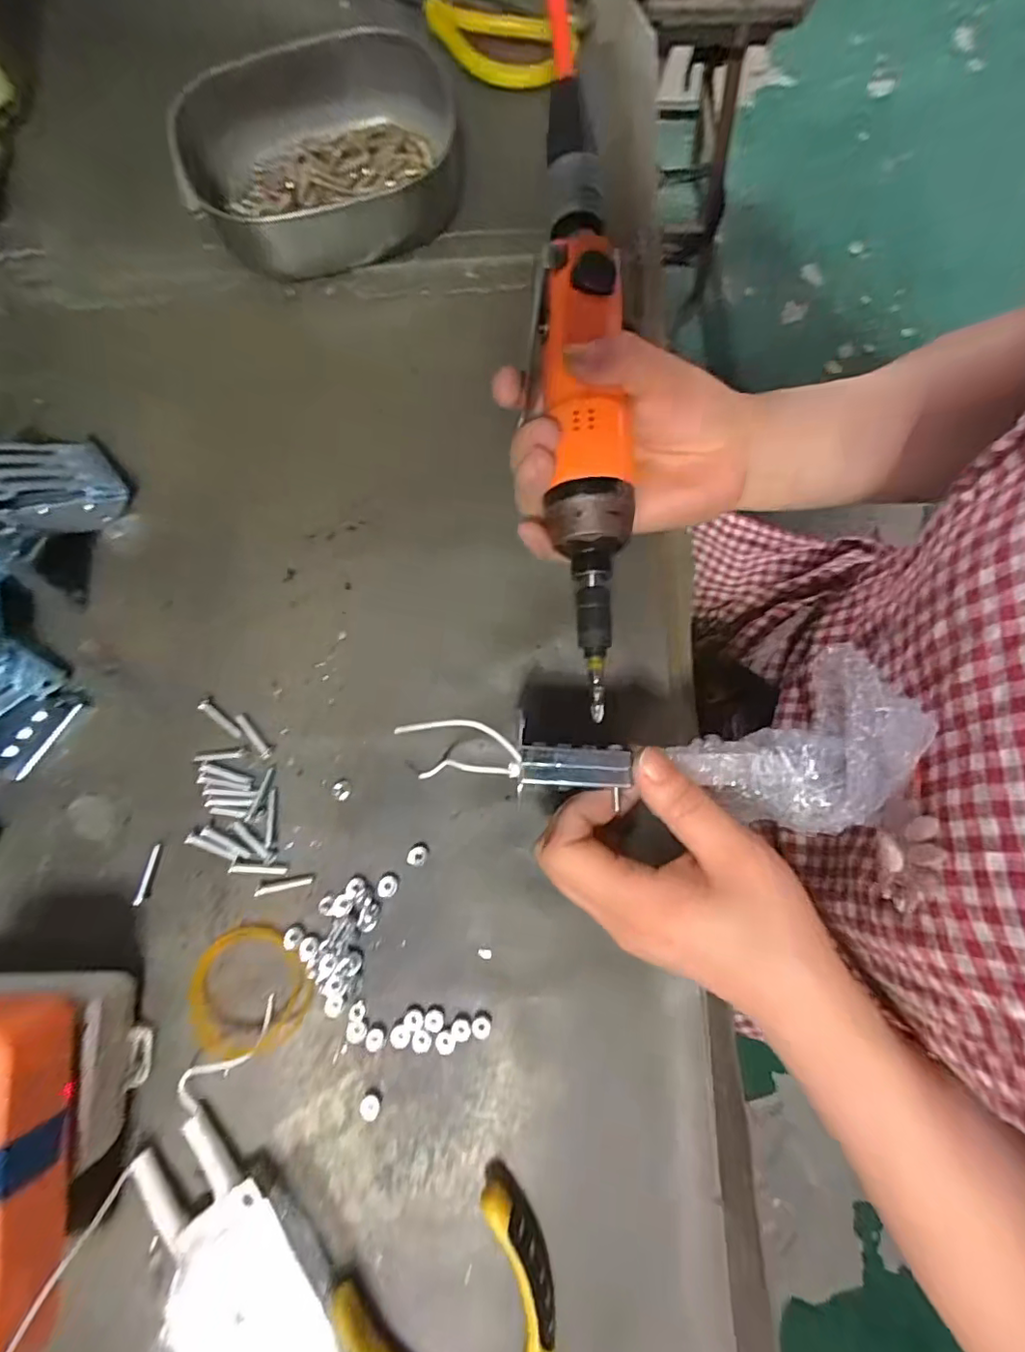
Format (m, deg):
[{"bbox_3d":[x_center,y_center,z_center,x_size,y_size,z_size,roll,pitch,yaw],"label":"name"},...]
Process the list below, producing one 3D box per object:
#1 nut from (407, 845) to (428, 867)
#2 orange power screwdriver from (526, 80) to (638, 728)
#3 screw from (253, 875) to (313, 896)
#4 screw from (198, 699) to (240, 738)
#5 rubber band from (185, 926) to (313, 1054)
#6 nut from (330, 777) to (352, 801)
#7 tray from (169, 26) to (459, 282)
[{"bbox_3d":[-0.047,0.089,0.267,0.009,0.004,0.010,22,81,4],"label":"nut"},{"bbox_3d":[0.030,-0.126,0.242,0.036,0.033,0.274,-3,86,0],"label":"orange power screwdriver"},{"bbox_3d":[-0.114,0.103,0.266,0.027,0.004,0.005,-12,80,-2],"label":"screw"},{"bbox_3d":[-0.152,0.022,0.280,0.030,0.005,0.006,37,82,7],"label":"screw"},{"bbox_3d":[-0.127,0.148,0.255,0.057,0.010,0.053,-6,80,-1],"label":"rubber band"},{"bbox_3d":[-0.087,0.058,0.273,0.010,0.004,0.011,0,80,0],"label":"nut"},{"bbox_3d":[-0.112,-0.310,0.325,0.166,0.044,0.122,-17,80,-3],"label":"tray"}]

